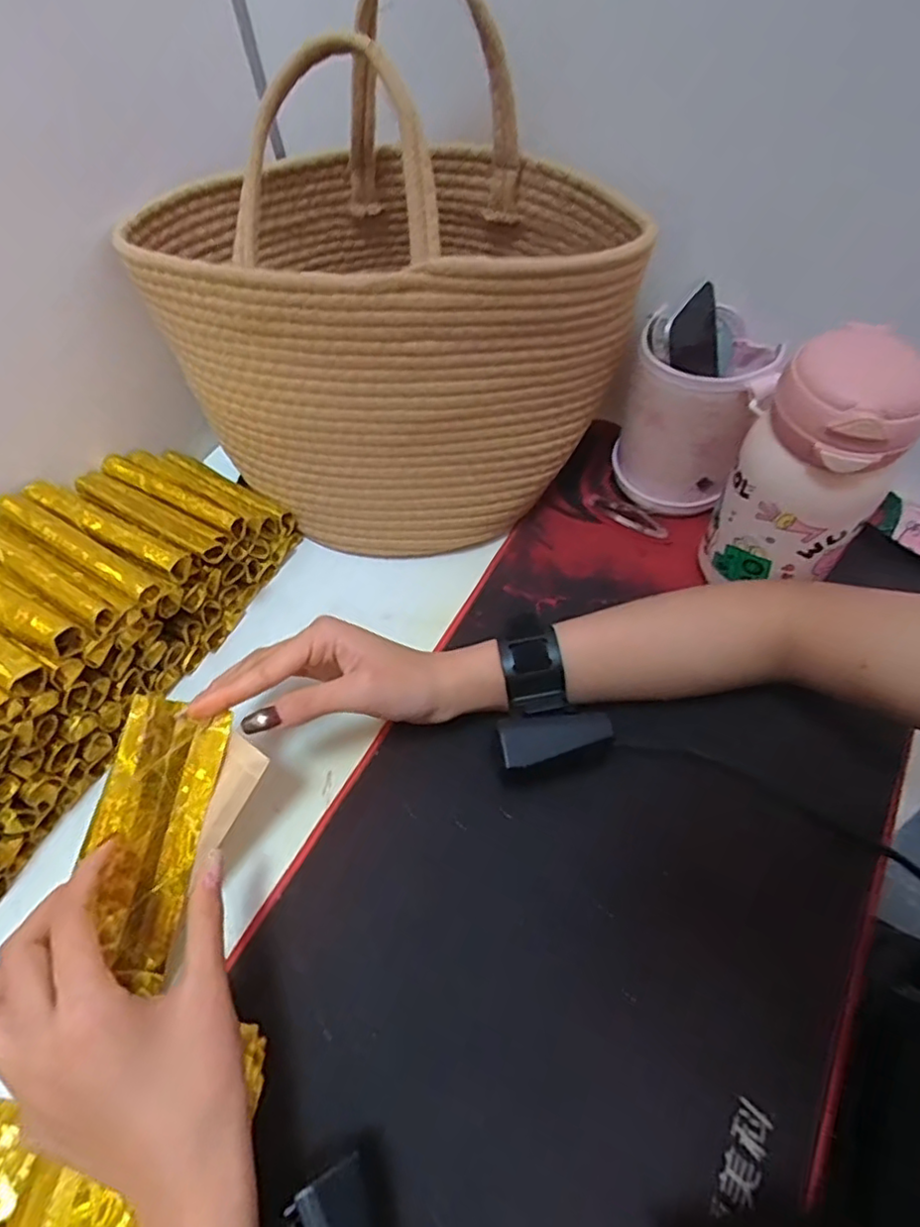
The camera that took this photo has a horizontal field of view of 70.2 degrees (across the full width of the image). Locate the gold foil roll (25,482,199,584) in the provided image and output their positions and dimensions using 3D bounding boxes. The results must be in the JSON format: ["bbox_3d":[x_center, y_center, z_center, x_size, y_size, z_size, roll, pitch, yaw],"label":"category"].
[{"bbox_3d":[-0.228,-0.055,0.422,0.131,0.017,0.018,24,61,16],"label":"gold foil roll"}]

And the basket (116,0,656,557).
[{"bbox_3d":[-0.049,-0.207,0.457,0.267,0.241,0.259,-31,61,-17],"label":"basket"}]

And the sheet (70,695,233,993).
[{"bbox_3d":[-0.161,0.116,0.338,0.053,0.007,0.142,15,87,-29],"label":"sheet"}]

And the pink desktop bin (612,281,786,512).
[{"bbox_3d":[0.170,-0.152,0.483,0.091,0.129,0.097,16,59,11],"label":"pink desktop bin"}]

